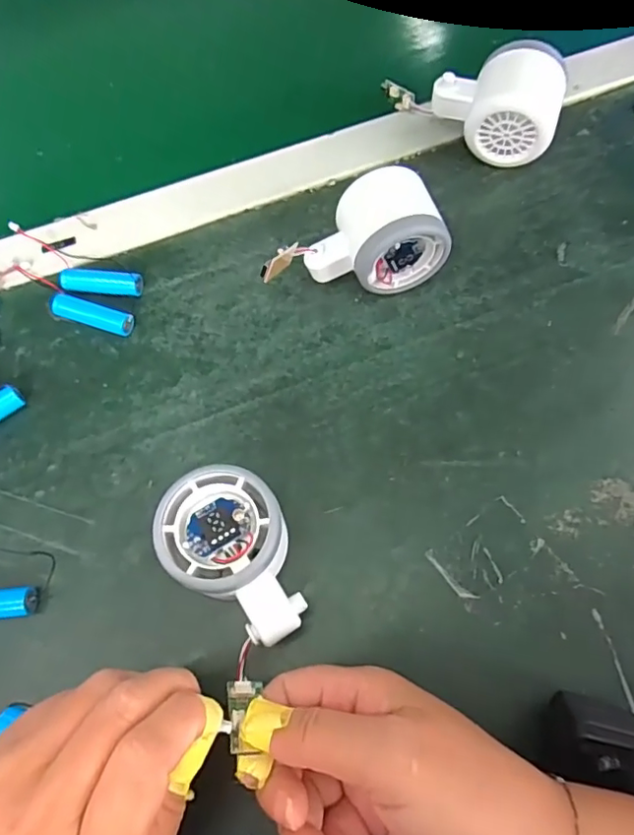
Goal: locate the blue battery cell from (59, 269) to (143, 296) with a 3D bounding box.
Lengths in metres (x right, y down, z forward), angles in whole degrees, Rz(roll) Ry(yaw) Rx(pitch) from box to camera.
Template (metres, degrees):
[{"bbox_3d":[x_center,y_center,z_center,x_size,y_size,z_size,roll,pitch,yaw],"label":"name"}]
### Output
[{"bbox_3d":[-0.141,-0.087,0.360,0.050,0.013,0.015,3,67,3],"label":"blue battery cell"}]

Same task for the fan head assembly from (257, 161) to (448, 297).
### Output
[{"bbox_3d":[0.023,-0.109,0.343,0.103,0.053,0.057,-17,67,-5],"label":"fan head assembly"}]

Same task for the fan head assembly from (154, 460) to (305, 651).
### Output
[{"bbox_3d":[-0.038,0.069,0.273,0.061,0.049,0.084,-39,72,-13],"label":"fan head assembly"}]

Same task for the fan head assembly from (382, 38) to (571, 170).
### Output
[{"bbox_3d":[0.105,-0.221,0.384,0.123,0.063,0.055,13,68,7],"label":"fan head assembly"}]

